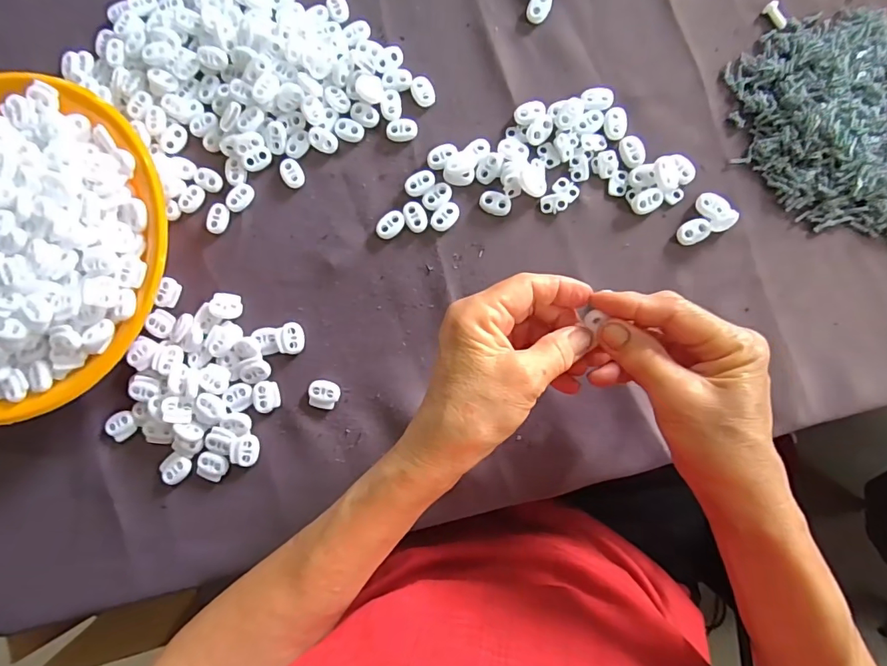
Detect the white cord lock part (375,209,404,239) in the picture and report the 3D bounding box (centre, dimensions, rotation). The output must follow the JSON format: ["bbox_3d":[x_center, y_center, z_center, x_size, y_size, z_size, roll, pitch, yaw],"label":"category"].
[{"bbox_3d":[-0.039,-0.078,0.349,0.016,0.006,0.023,40,90,7],"label":"white cord lock part"}]

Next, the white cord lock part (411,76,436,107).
[{"bbox_3d":[-0.015,-0.179,0.355,0.016,0.004,0.023,-18,84,4],"label":"white cord lock part"}]

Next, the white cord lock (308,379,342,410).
[{"bbox_3d":[-0.084,0.044,0.342,0.022,0.005,0.020,6,86,6],"label":"white cord lock"}]

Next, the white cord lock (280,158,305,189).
[{"bbox_3d":[-0.112,-0.119,0.358,0.015,0.005,0.022,-27,84,3],"label":"white cord lock"}]

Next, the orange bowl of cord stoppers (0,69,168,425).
[{"bbox_3d":[-0.302,-0.060,0.335,0.218,0.064,0.232,0,85,5],"label":"orange bowl of cord stoppers"}]

